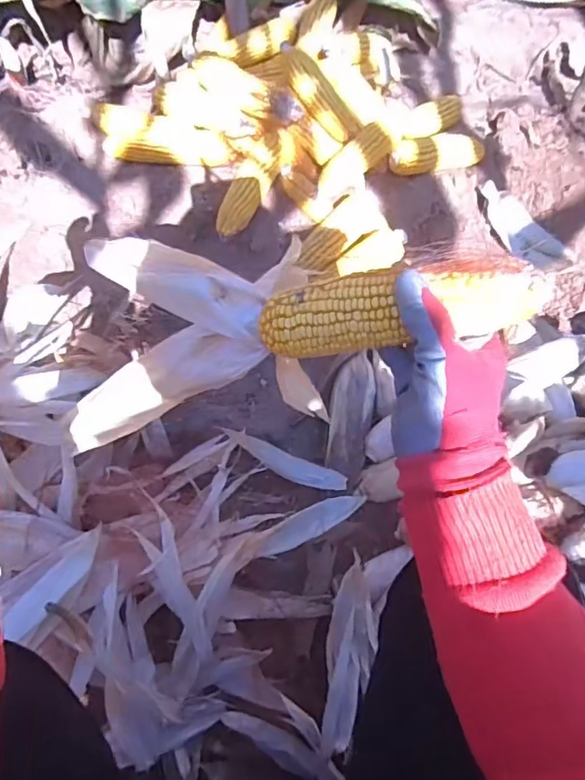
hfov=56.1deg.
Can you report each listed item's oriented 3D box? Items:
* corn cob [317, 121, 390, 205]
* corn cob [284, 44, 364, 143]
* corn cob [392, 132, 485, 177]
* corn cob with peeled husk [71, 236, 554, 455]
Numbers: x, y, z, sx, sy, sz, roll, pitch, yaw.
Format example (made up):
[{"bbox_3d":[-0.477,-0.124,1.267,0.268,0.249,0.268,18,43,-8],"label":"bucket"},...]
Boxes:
[{"bbox_3d":[0.090,-0.344,0.836,0.142,0.042,0.049,-42,72,11],"label":"corn cob"},{"bbox_3d":[0.037,-0.448,0.826,0.042,0.039,0.167,-36,87,-15],"label":"corn cob"},{"bbox_3d":[0.231,-0.373,0.865,0.181,0.049,0.056,-20,68,-31],"label":"corn cob"},{"bbox_3d":[-0.026,-0.057,0.395,0.367,0.093,0.137,-7,64,26],"label":"corn cob with peeled husk"}]

